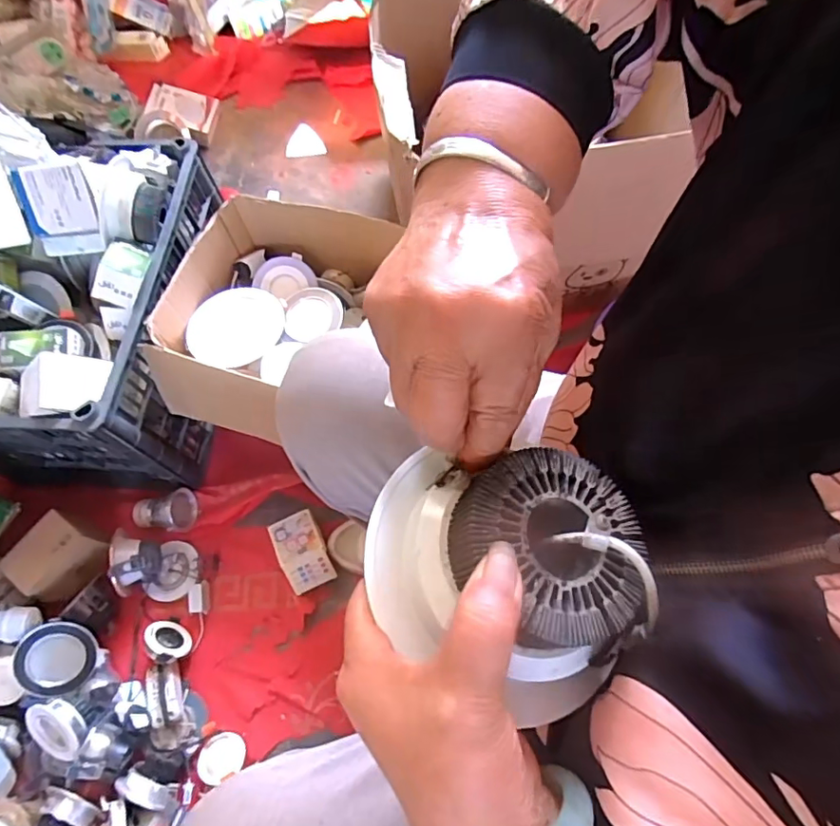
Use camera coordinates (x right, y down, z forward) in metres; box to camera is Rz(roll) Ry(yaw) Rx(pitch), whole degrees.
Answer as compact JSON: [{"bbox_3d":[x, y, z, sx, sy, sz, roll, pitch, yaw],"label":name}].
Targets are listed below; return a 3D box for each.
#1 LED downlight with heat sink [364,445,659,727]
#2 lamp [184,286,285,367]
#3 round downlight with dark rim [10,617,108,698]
[{"bbox_3d":[0.034,0.067,0.228,0.116,0.063,0.106,7,67,6],"label":"LED downlight with heat sink"},{"bbox_3d":[-0.270,-0.128,0.781,0.132,0.019,0.123,-1,67,3],"label":"lamp"},{"bbox_3d":[-0.489,0.332,0.719,0.102,0.033,0.090,30,68,-26],"label":"round downlight with dark rim"}]

